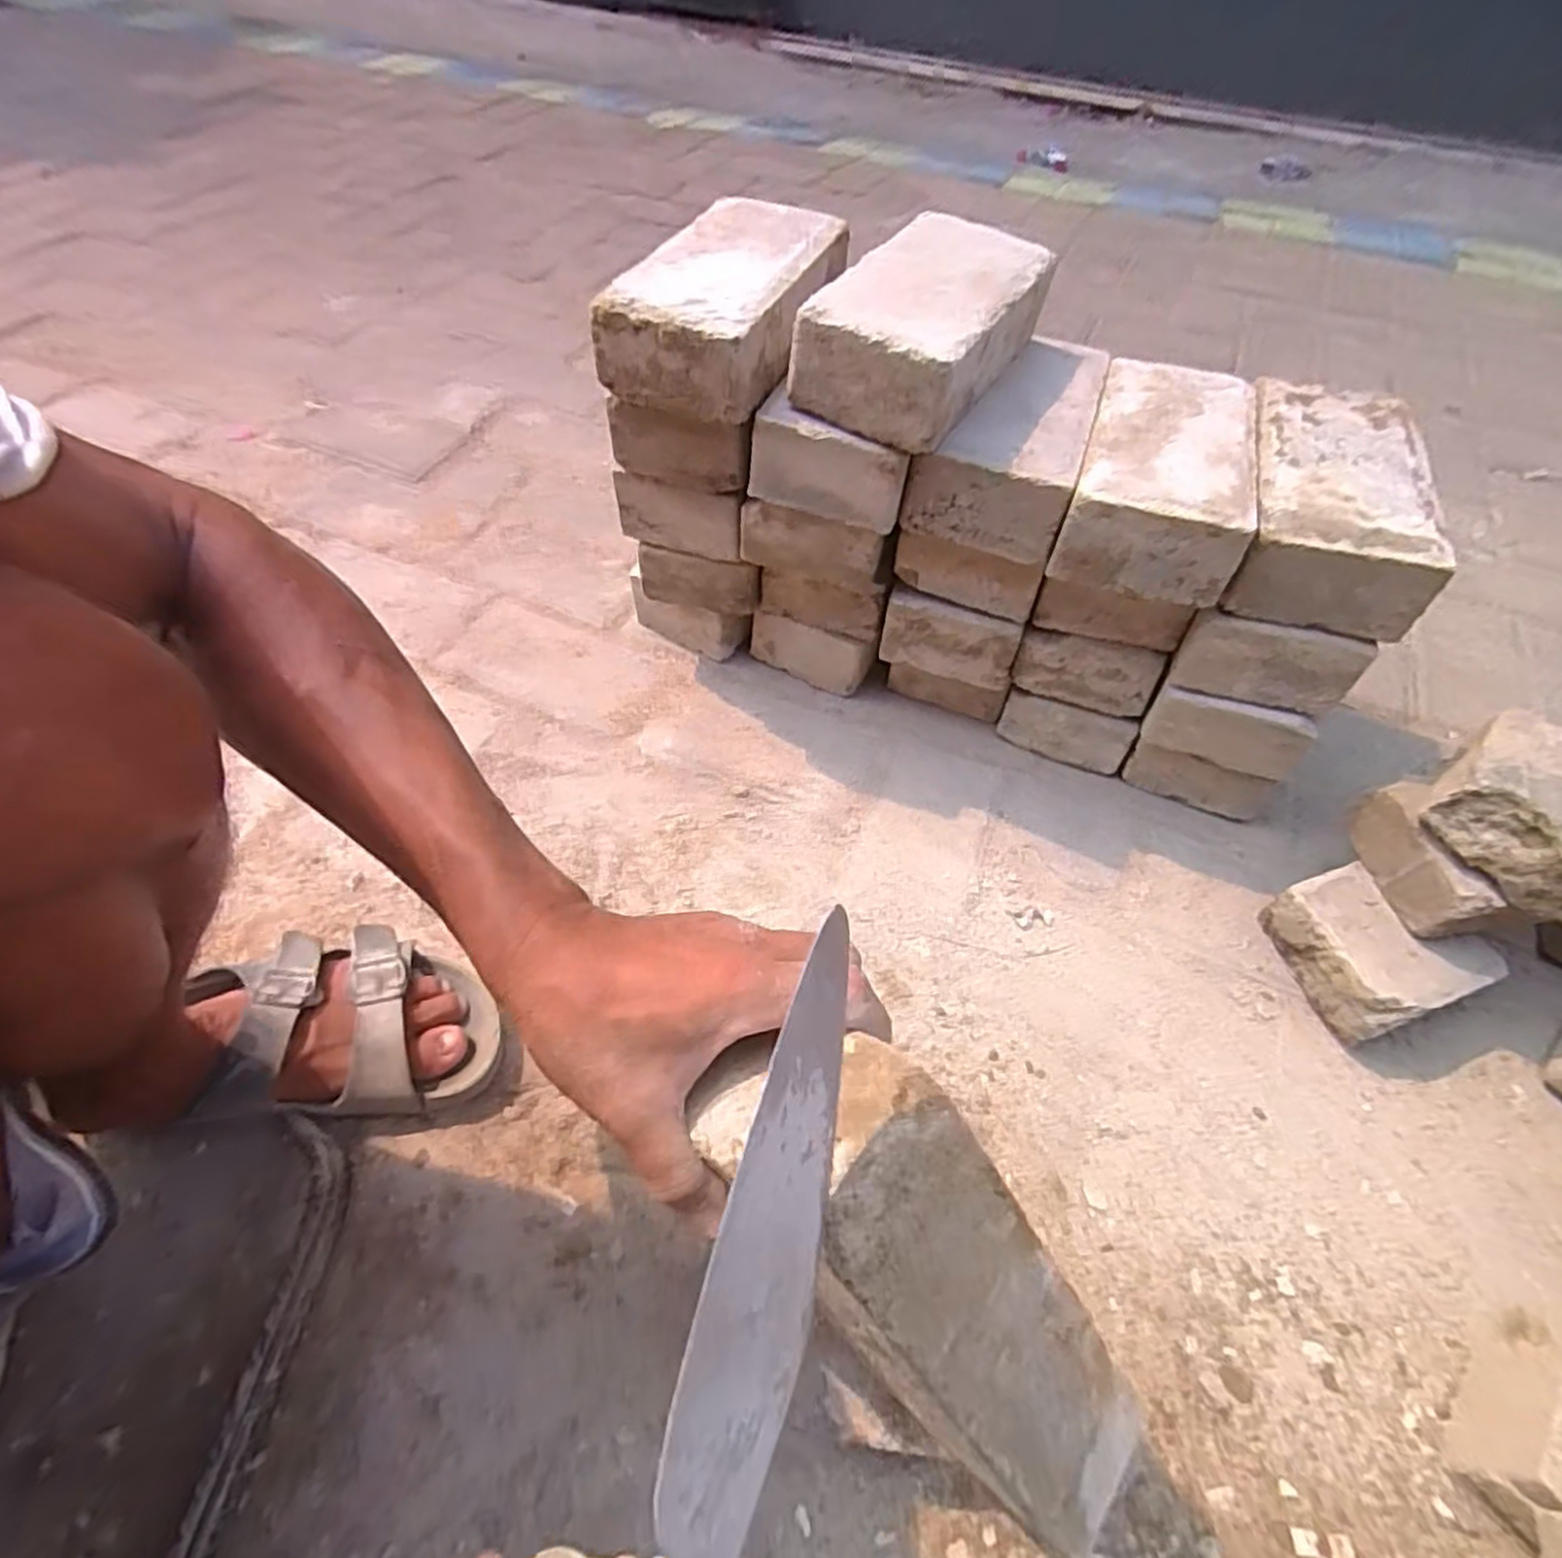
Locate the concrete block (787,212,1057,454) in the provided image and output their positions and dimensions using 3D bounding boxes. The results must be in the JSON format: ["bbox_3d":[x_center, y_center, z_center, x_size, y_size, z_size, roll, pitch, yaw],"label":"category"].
[{"bbox_3d":[0.102,-0.307,0.513,0.108,0.063,0.200,28,56,16],"label":"concrete block"}]

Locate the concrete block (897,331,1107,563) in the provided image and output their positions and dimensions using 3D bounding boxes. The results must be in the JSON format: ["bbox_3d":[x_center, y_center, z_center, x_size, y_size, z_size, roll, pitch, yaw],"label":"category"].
[{"bbox_3d":[0.166,-0.249,0.554,0.102,0.063,0.192,19,54,11],"label":"concrete block"}]

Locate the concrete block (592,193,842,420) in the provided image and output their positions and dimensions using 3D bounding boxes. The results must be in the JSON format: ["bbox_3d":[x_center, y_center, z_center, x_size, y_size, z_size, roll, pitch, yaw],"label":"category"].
[{"bbox_3d":[-0.033,-0.337,0.540,0.110,0.060,0.200,21,55,12],"label":"concrete block"}]

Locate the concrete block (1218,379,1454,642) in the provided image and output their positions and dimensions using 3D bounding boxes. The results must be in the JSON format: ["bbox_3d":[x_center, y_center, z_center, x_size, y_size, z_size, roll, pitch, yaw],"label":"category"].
[{"bbox_3d":[0.369,-0.191,0.520,0.108,0.061,0.194,18,54,10],"label":"concrete block"}]

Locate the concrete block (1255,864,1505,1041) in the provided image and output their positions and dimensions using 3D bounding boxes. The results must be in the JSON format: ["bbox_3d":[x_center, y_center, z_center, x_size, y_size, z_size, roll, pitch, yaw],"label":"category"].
[{"bbox_3d":[0.416,0.121,0.546,0.098,0.063,0.103,-17,56,-16],"label":"concrete block"}]

